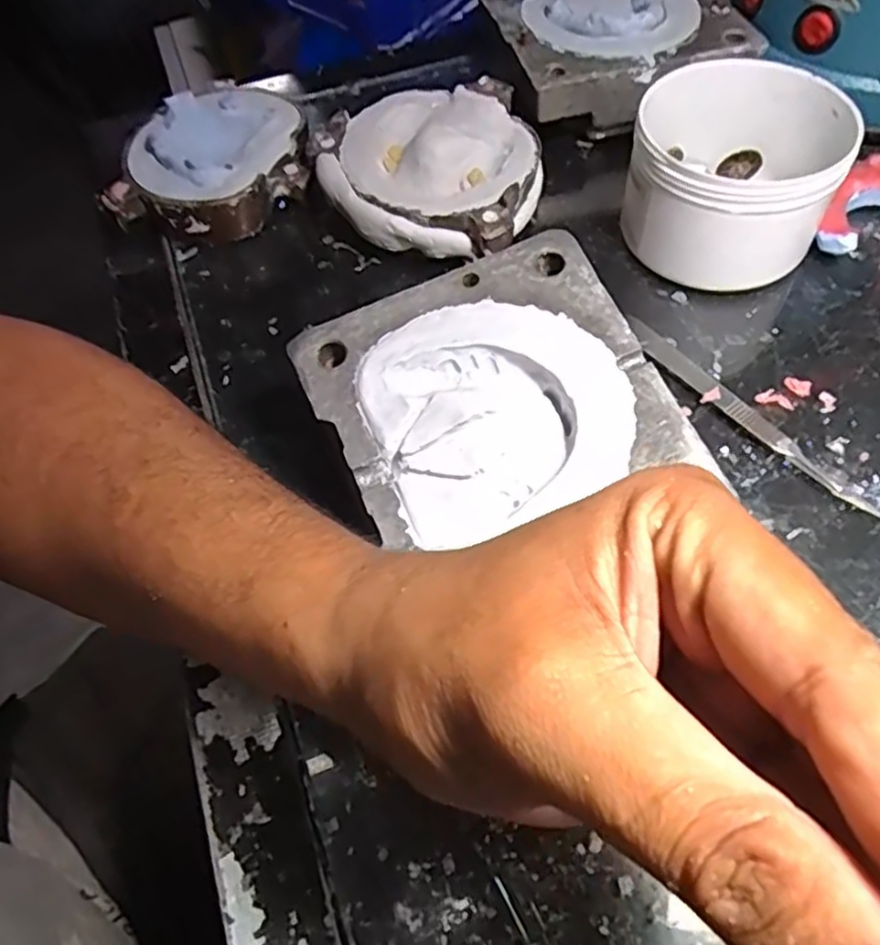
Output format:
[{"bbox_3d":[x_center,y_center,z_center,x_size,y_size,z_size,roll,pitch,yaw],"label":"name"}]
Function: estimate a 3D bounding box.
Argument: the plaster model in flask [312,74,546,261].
[{"bbox_3d":[-0.005,-0.152,0.362,0.110,0.038,0.100,-2,58,3],"label":"plaster model in flask"}]

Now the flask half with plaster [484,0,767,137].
[{"bbox_3d":[0.096,-0.241,0.400,0.126,0.034,0.113,-19,59,-7],"label":"flask half with plaster"}]

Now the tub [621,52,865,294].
[{"bbox_3d":[0.134,-0.136,0.329,0.087,0.065,0.081,-2,58,3],"label":"tub"}]

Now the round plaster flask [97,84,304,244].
[{"bbox_3d":[-0.119,-0.167,0.382,0.091,0.036,0.093,-2,58,3],"label":"round plaster flask"}]

